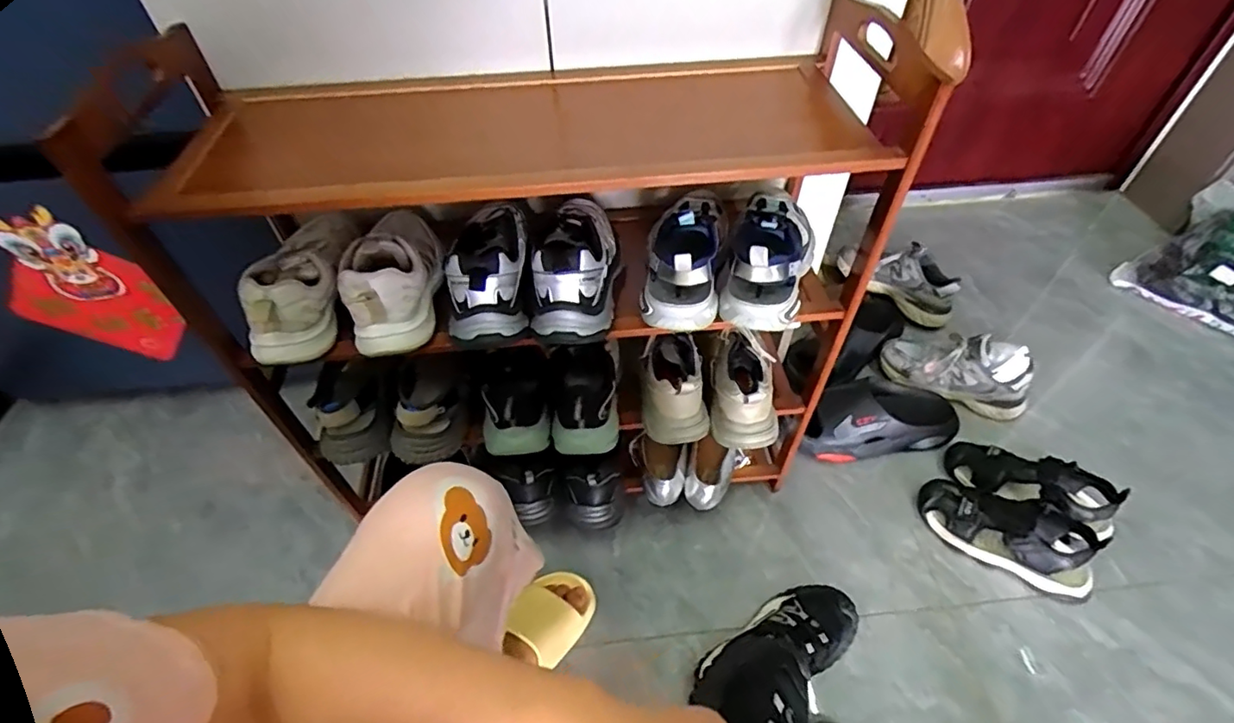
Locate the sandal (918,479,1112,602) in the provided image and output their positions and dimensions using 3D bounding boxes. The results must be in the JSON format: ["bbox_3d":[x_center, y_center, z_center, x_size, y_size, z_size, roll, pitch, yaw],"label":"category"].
[{"bbox_3d":[0.594,0.256,0.847,0.235,0.100,0.104,22,51,20],"label":"sandal"}]

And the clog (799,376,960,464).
[{"bbox_3d":[0.458,0.104,0.995,0.292,0.088,0.119,-7,48,-6],"label":"clog"}]

